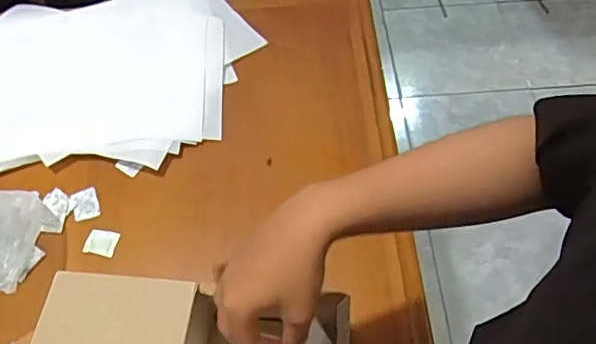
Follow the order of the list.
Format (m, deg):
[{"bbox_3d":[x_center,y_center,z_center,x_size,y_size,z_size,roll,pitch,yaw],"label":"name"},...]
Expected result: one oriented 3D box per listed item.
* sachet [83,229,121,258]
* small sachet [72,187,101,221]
[{"bbox_3d":[-0.229,0.081,0.649,0.035,0.004,0.032,9,58,9],"label":"sachet"},{"bbox_3d":[-0.258,0.038,0.677,0.031,0.007,0.041,-18,58,-9],"label":"small sachet"}]

